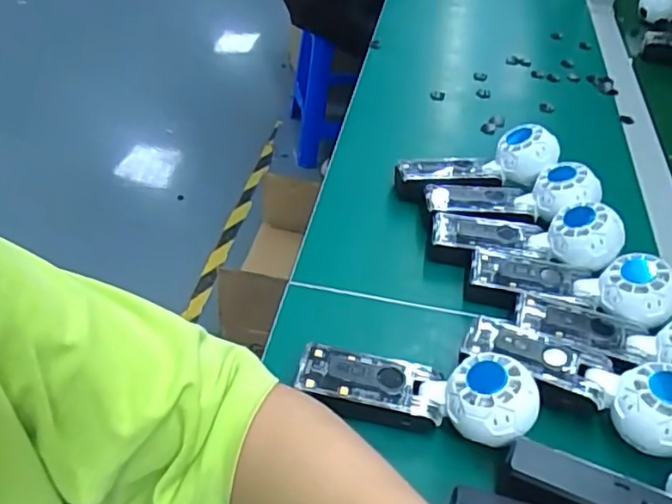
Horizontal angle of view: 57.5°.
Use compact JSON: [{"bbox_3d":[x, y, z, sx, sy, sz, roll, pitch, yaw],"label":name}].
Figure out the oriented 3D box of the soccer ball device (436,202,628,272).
[{"bbox_3d":[0.174,-0.018,0.565,0.166,0.043,0.052,4,42,18],"label":"soccer ball device"}]

